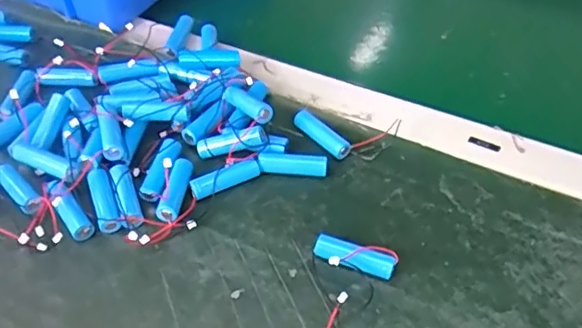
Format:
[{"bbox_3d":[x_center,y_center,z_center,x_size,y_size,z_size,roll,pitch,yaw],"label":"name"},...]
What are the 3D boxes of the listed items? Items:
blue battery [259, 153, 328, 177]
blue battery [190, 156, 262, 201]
[{"bbox_3d":[0.001,0.001,0.411,0.049,0.014,0.012,2,47,2],"label":"blue battery"},{"bbox_3d":[-0.046,0.010,0.397,0.050,0.014,0.011,-24,51,-20],"label":"blue battery"}]

